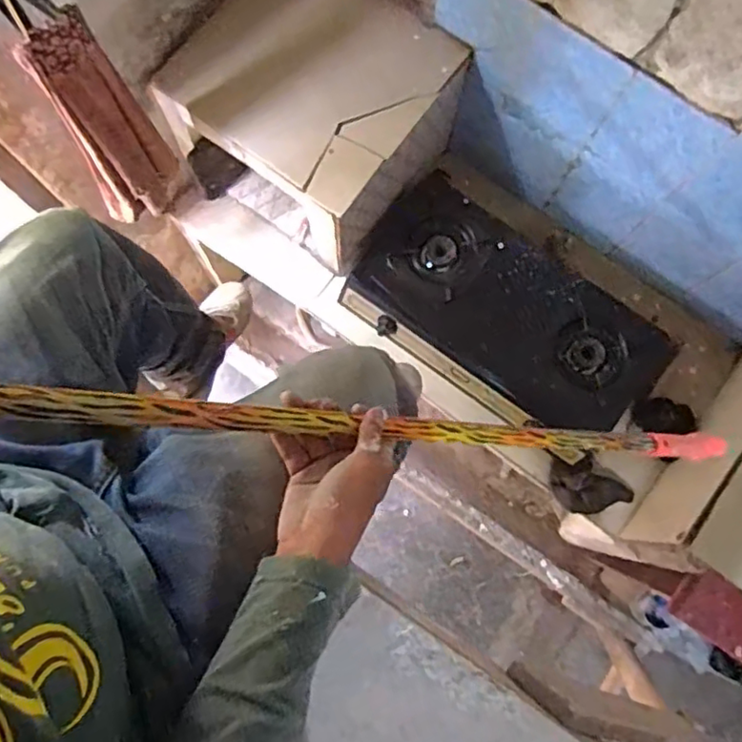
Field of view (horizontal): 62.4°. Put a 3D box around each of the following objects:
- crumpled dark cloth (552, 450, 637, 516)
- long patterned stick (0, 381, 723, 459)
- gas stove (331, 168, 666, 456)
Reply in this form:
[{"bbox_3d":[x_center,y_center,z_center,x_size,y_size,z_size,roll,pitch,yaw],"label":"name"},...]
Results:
[{"bbox_3d":[0.528,0.266,1.449,0.186,0.051,0.149,-14,80,-3],"label":"crumpled dark cloth"},{"bbox_3d":[0.099,0.059,0.591,0.891,0.017,0.029,7,77,-35],"label":"long patterned stick"},{"bbox_3d":[0.304,-0.115,1.434,0.689,0.107,0.389,40,82,6],"label":"gas stove"}]

